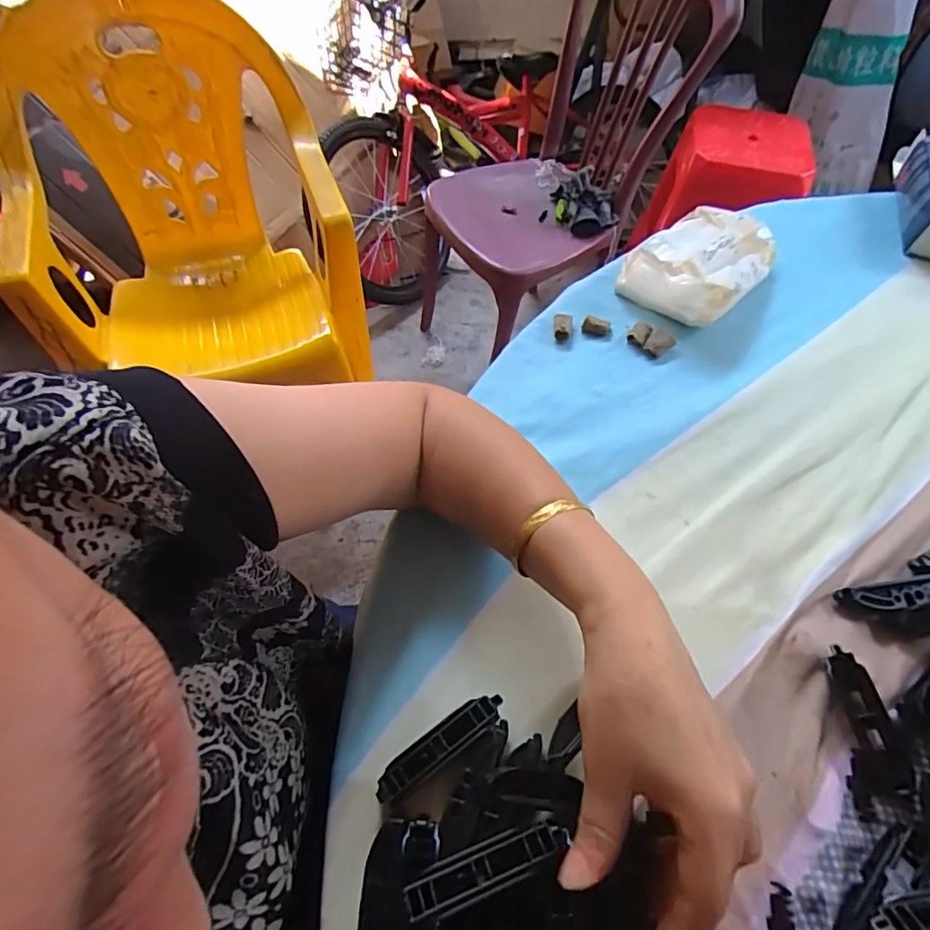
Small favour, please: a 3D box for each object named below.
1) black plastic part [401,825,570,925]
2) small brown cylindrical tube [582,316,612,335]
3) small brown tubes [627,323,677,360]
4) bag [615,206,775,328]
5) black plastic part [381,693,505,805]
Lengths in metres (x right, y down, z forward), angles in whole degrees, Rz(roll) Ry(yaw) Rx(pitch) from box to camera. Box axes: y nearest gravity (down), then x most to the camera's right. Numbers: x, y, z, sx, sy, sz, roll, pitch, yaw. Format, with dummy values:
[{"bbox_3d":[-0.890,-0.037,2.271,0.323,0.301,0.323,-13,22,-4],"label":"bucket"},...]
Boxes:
[{"bbox_3d":[0.011,0.185,0.247,0.076,0.012,0.018,-17,60,-10],"label":"black plastic part"},{"bbox_3d":[0.119,-0.125,0.482,0.025,0.009,0.012,17,61,10],"label":"small brown cylindrical tube"},{"bbox_3d":[0.162,-0.111,0.472,0.025,0.010,0.037,-40,67,-21],"label":"small brown tubes"},{"bbox_3d":[0.222,-0.195,0.503,0.107,0.043,0.147,39,66,21],"label":"bag"},{"bbox_3d":[-0.014,0.158,0.305,0.080,0.010,0.019,-30,64,-17],"label":"black plastic part"}]

